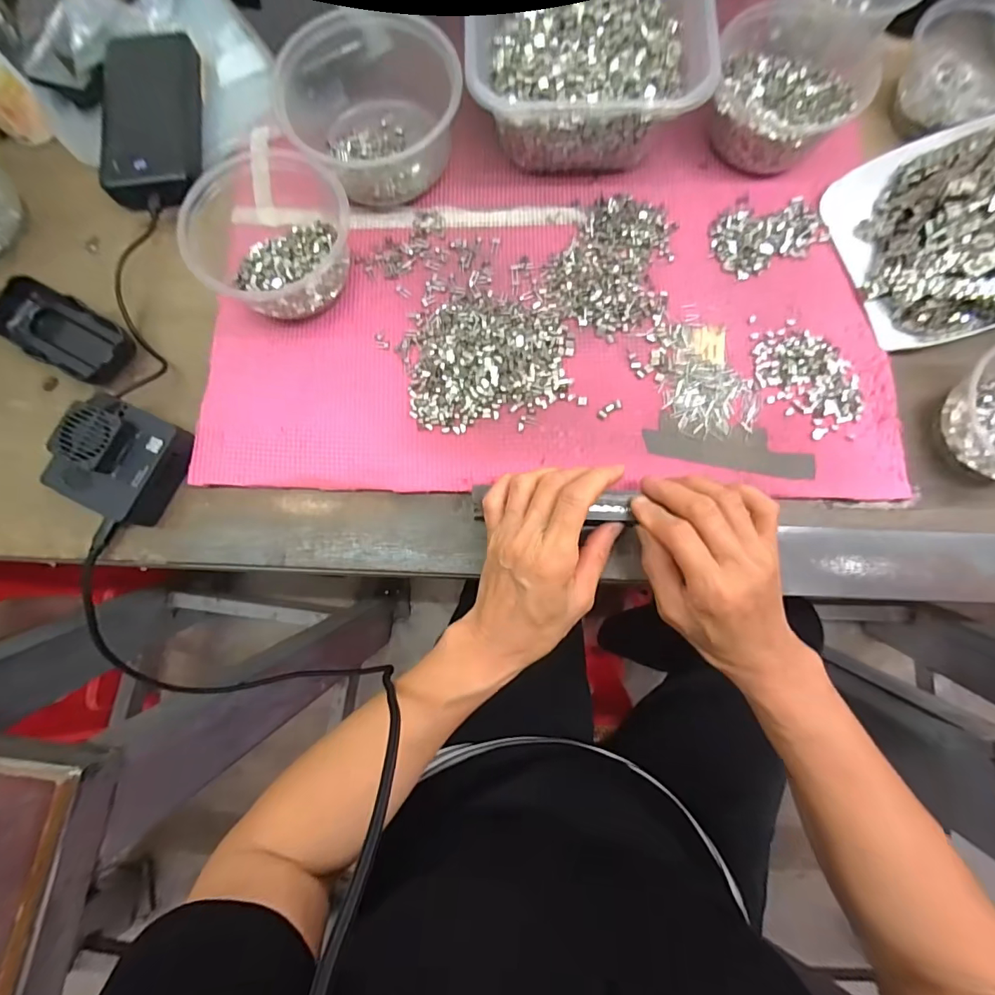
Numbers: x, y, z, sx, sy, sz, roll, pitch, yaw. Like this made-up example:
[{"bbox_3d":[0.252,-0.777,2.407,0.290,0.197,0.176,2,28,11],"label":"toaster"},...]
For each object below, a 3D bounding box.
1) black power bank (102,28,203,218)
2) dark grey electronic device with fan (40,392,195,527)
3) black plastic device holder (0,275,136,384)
[{"bbox_3d":[-0.295,-0.325,0.405,0.072,0.024,0.164,-9,80,0],"label":"black power bank"},{"bbox_3d":[-0.274,-0.027,0.346,0.071,0.042,0.077,26,82,5],"label":"dark grey electronic device with fan"},{"bbox_3d":[-0.340,-0.129,0.377,0.117,0.022,0.053,31,82,6],"label":"black plastic device holder"}]

